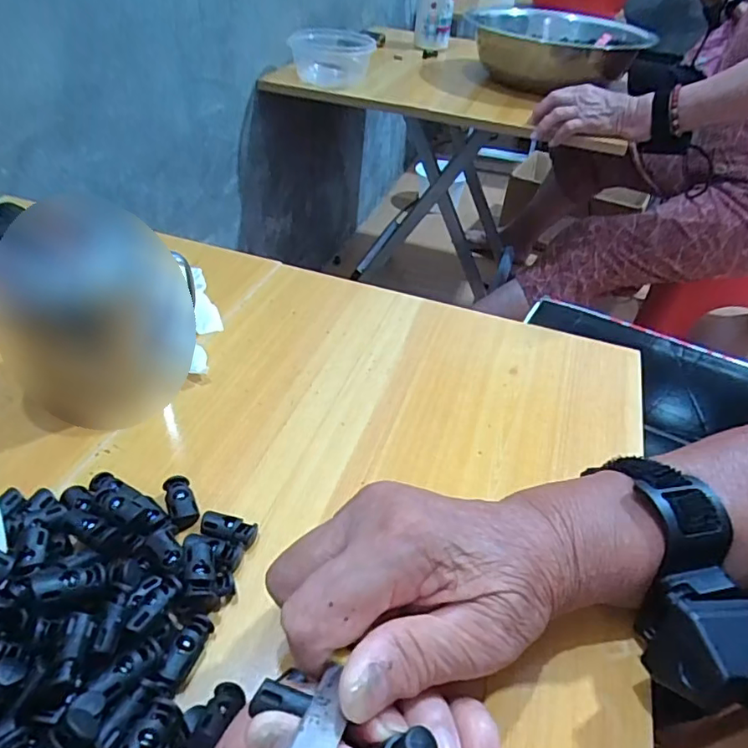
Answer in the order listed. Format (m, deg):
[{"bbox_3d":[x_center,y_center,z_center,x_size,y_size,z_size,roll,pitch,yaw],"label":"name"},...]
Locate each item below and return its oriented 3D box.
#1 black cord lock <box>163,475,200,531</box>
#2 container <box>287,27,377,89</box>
[{"bbox_3d":[-0.099,0.066,0.284,0.013,0.009,0.031,-17,46,-23],"label":"black cord lock"},{"bbox_3d":[-0.067,-0.531,0.915,0.129,0.053,0.152,4,42,-2],"label":"container"}]

